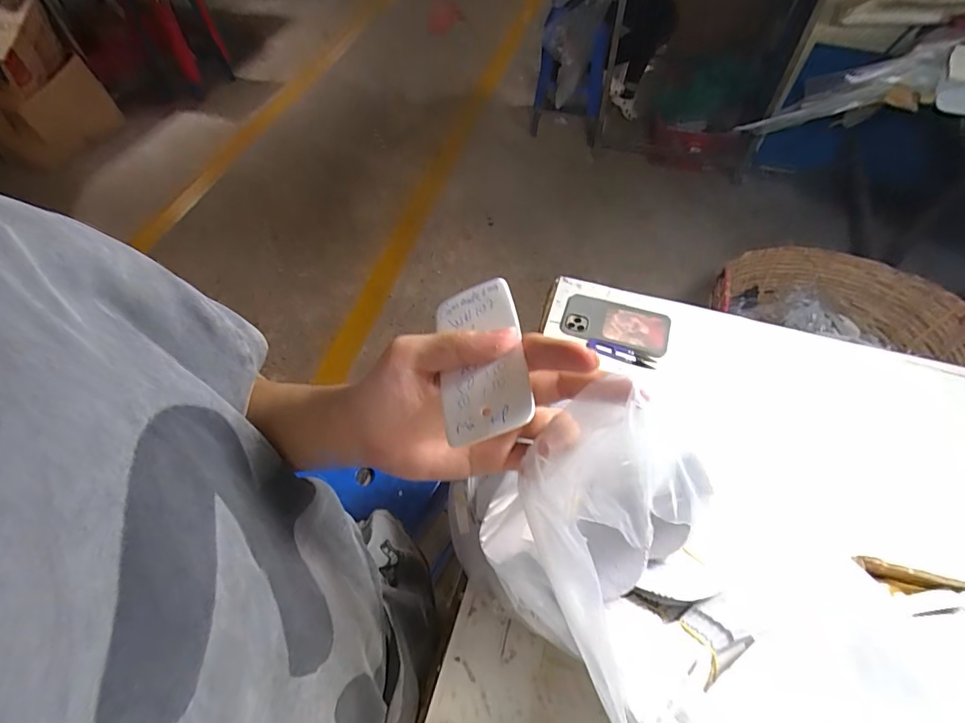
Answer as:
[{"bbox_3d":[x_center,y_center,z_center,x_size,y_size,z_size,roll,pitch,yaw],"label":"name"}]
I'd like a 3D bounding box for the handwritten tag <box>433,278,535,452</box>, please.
[{"bbox_3d":[-0.001,-0.003,0.262,0.050,0.005,0.100,-24,49,16],"label":"handwritten tag"}]

